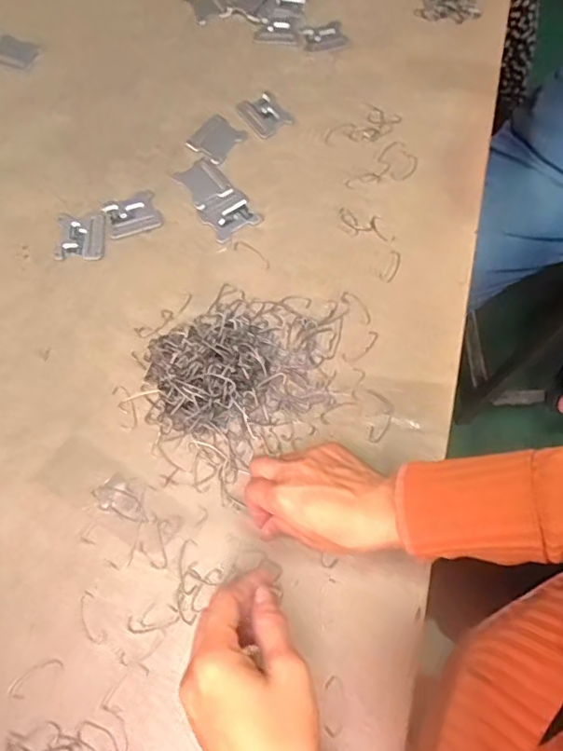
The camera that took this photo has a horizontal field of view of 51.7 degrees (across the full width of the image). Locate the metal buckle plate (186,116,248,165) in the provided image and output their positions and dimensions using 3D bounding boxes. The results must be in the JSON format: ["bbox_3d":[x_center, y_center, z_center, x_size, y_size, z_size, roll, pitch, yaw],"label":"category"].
[{"bbox_3d":[-0.066,-0.237,0.581,0.041,0.008,0.051,33,72,11],"label":"metal buckle plate"}]

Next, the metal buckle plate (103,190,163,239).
[{"bbox_3d":[-0.142,-0.154,0.554,0.050,0.005,0.042,-21,71,-9],"label":"metal buckle plate"}]

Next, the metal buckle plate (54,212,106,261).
[{"bbox_3d":[-0.187,-0.130,0.541,0.044,0.004,0.050,-2,69,-2],"label":"metal buckle plate"}]

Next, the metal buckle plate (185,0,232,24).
[{"bbox_3d":[-0.082,-0.417,0.652,0.042,0.006,0.045,-25,72,-11],"label":"metal buckle plate"}]

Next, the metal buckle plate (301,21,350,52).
[{"bbox_3d":[0.048,-0.372,0.641,0.048,0.005,0.042,-9,69,-5],"label":"metal buckle plate"}]

